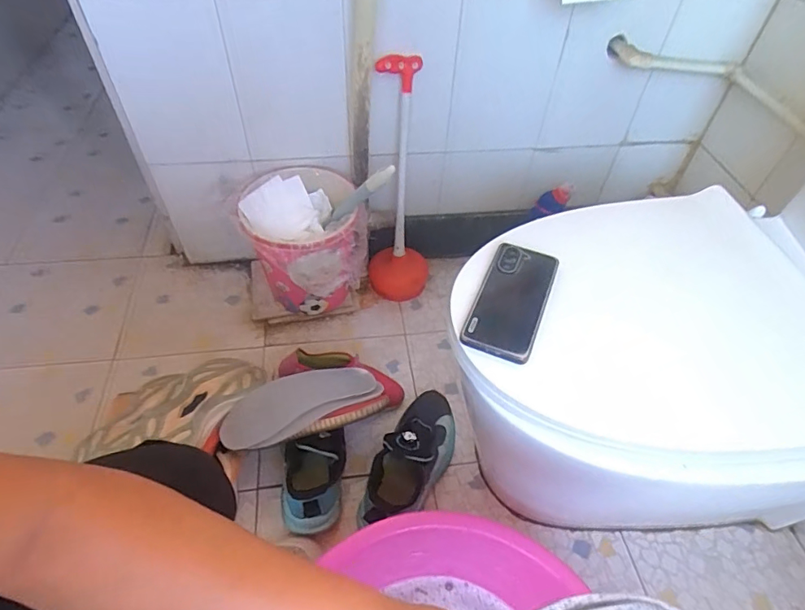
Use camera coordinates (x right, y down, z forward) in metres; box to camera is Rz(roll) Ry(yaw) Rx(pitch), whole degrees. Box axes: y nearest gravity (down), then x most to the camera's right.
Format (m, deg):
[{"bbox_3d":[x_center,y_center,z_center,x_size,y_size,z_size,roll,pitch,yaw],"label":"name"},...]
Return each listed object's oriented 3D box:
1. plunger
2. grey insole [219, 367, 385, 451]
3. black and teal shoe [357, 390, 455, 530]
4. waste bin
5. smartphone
[{"bbox_3d":[0.004,-0.225,0.972,0.125,0.475,0.147,5,49,0],"label":"plunger"},{"bbox_3d":[-0.165,0.158,0.788,0.253,0.022,0.092,-20,54,-20],"label":"grey insole"},{"bbox_3d":[0.022,0.255,0.819,0.103,0.112,0.260,23,52,15],"label":"black and teal shoe"},{"bbox_3d":[-0.199,-0.117,0.995,0.221,0.232,0.225,-14,52,-16],"label":"waste bin"},{"bbox_3d":[0.126,-0.007,0.554,0.079,0.015,0.163,20,51,13],"label":"smartphone"}]

